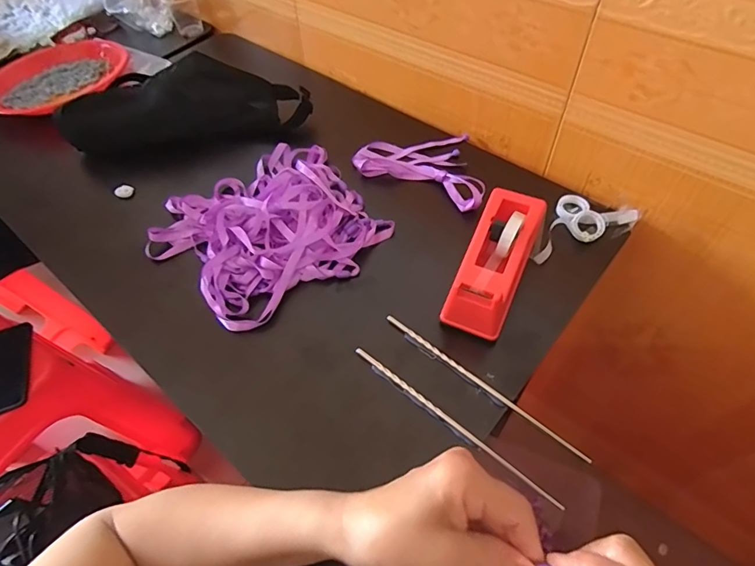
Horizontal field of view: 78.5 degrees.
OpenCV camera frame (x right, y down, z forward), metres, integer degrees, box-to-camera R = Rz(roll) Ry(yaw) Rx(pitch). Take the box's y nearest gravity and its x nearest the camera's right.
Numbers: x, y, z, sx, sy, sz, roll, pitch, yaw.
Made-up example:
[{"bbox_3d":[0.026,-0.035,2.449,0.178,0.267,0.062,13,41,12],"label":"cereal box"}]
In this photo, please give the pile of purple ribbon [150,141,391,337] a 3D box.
[{"bbox_3d":[-0.133,-0.077,0.556,0.231,0.030,0.224,-33,59,-19],"label":"pile of purple ribbon"}]

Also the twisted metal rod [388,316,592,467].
[{"bbox_3d":[0.097,0.095,0.440,0.223,0.004,0.007,34,63,25],"label":"twisted metal rod"}]

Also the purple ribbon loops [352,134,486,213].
[{"bbox_3d":[0.050,-0.149,0.609,0.156,0.029,0.152,-3,54,2],"label":"purple ribbon loops"}]

